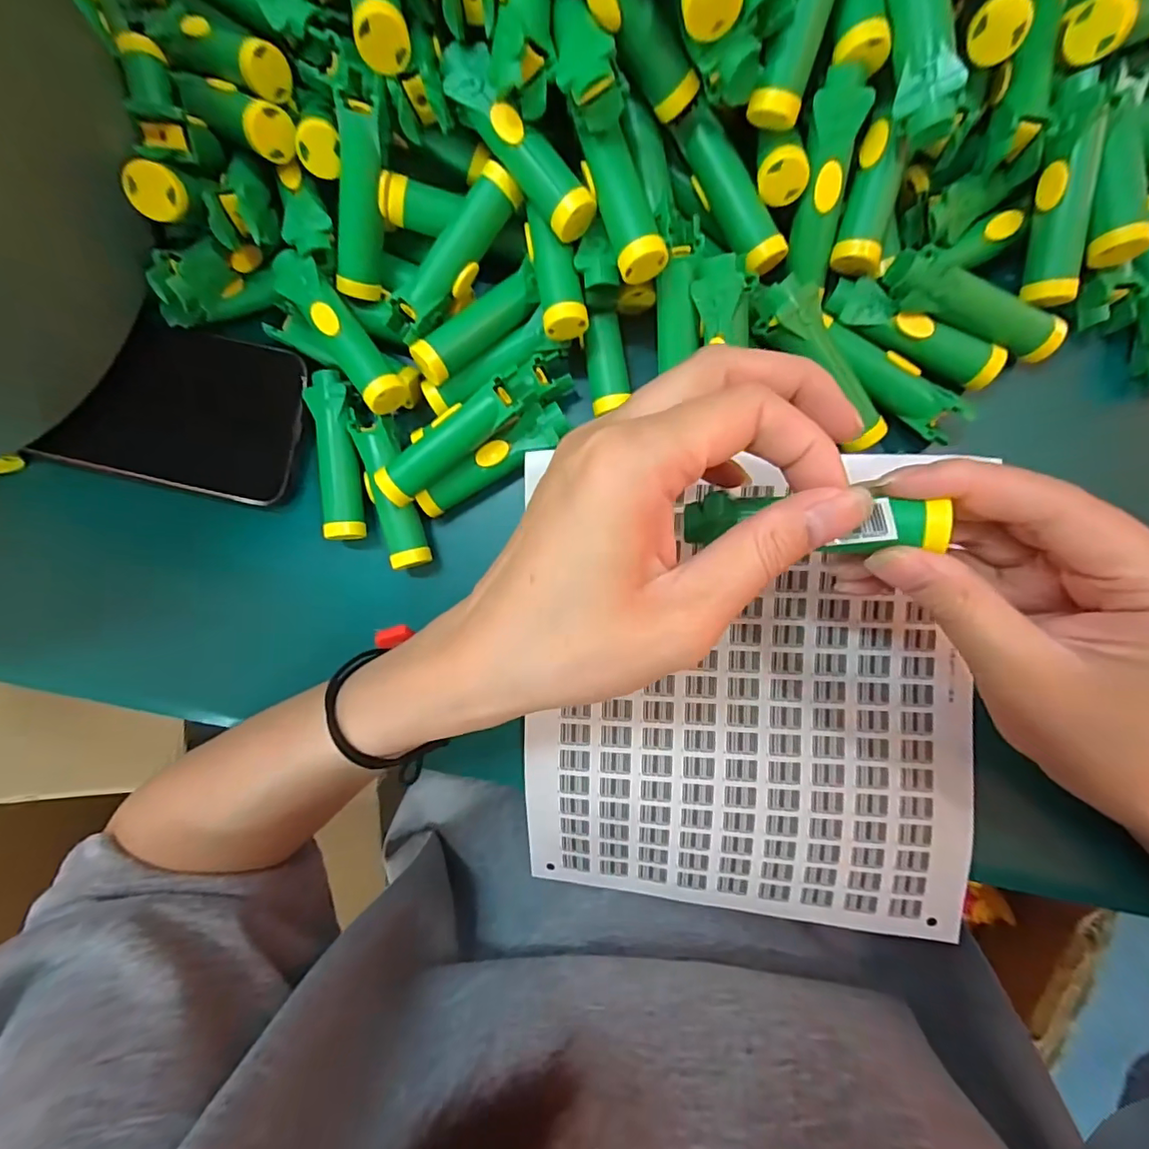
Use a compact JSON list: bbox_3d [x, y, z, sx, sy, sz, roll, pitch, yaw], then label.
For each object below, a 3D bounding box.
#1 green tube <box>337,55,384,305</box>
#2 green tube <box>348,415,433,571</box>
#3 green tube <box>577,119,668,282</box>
[{"bbox_3d":[-0.092,-0.163,0.224,0.017,0.017,0.079,21,128,4],"label":"green tube"},{"bbox_3d":[-0.089,-0.038,0.254,0.020,0.014,0.071,-14,88,4],"label":"green tube"},{"bbox_3d":[0.021,-0.147,0.211,0.019,0.022,0.054,-16,88,4],"label":"green tube"}]

